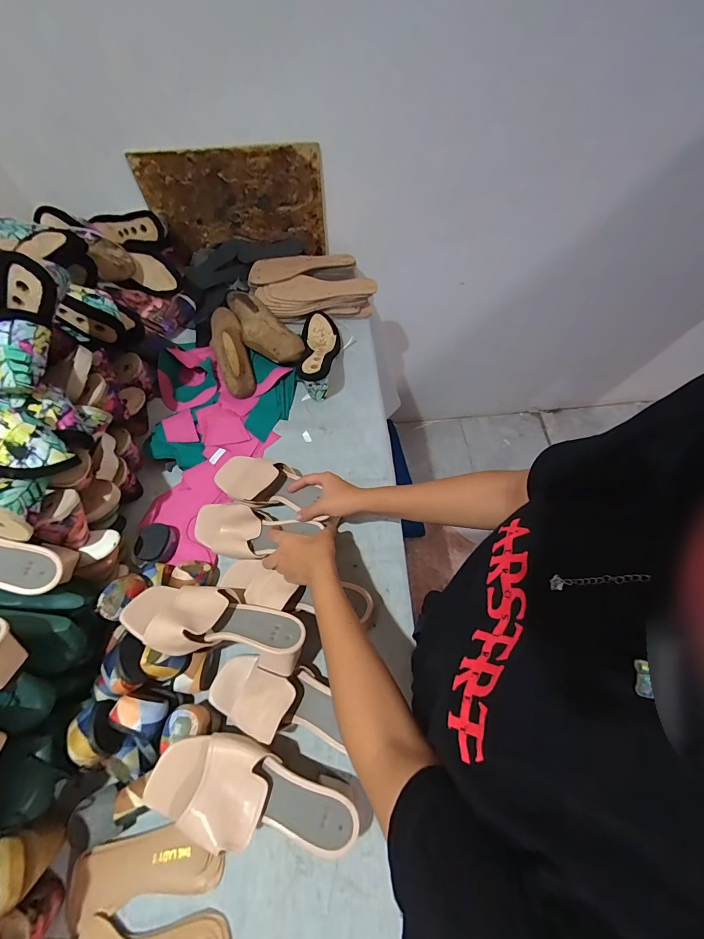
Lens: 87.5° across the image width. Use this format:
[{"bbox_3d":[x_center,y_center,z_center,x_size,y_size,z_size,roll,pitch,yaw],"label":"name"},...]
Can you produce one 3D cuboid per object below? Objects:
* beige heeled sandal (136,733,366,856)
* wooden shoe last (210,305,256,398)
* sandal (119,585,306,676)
[{"bbox_3d":[-0.112,0.389,0.442,0.237,0.081,0.091,16,65,10],"label":"beige heeled sandal"},{"bbox_3d":[-0.260,-0.264,0.766,0.072,0.067,0.221,-17,64,-6],"label":"wooden shoe last"},{"bbox_3d":[-0.183,0.213,0.500,0.238,0.067,0.093,12,21,3],"label":"sandal"}]

